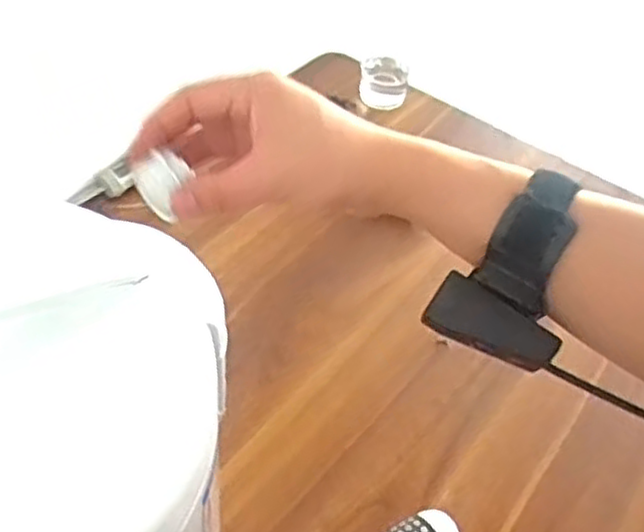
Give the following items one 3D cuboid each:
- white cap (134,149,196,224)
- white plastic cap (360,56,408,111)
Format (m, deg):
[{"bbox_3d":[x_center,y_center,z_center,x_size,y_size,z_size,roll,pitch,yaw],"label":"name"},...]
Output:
[{"bbox_3d":[-0.093,-0.048,0.425,0.018,0.033,0.036,-32,57,-31],"label":"white cap"},{"bbox_3d":[0.068,-0.200,0.793,0.048,0.035,0.048,3,46,-3],"label":"white plastic cap"}]

